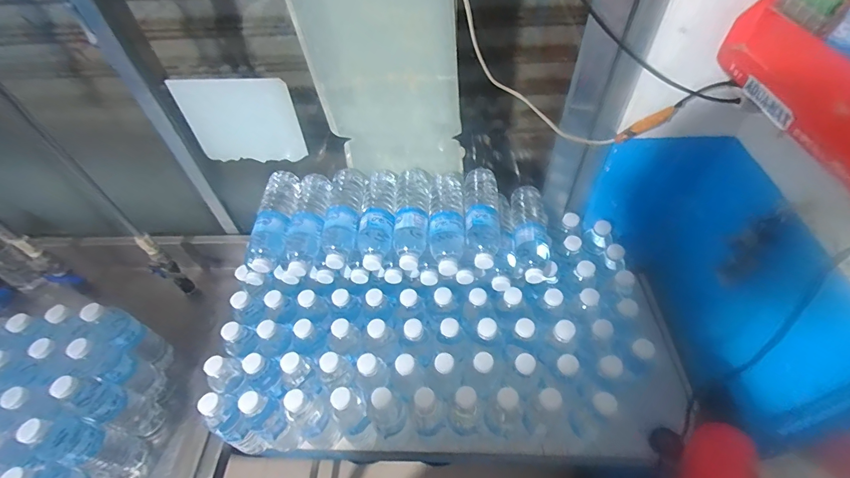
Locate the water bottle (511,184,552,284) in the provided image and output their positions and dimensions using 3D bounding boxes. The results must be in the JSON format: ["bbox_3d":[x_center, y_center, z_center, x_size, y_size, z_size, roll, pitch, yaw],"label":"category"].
[{"bbox_3d":[0.202,-0.006,0.750,0.072,0.070,0.214,4,50,6],"label":"water bottle"}]

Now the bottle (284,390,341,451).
[{"bbox_3d":[-0.194,0.311,0.671,0.060,0.197,0.055,33,59,27],"label":"bottle"}]

